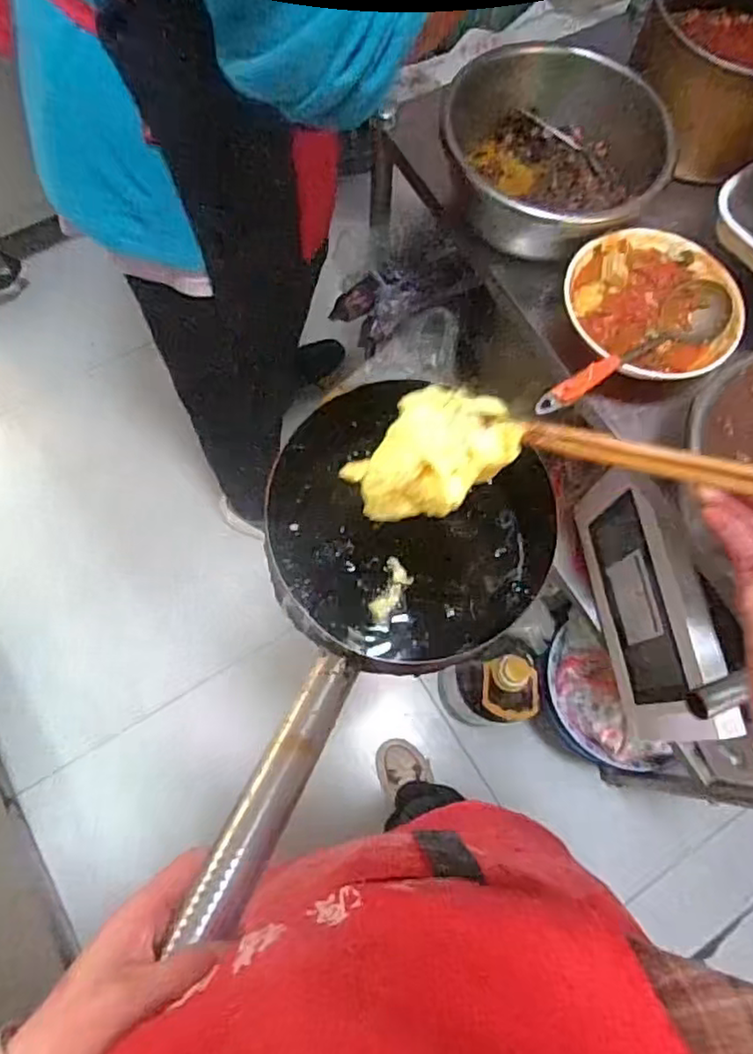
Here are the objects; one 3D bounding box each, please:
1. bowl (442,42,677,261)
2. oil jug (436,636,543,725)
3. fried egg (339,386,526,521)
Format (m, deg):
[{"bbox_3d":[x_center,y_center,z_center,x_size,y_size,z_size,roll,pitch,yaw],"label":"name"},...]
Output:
[{"bbox_3d":[0.199,-0.428,0.748,0.245,0.101,0.245,1,71,-2],"label":"bowl"},{"bbox_3d":[0.217,0.301,1.202,0.131,0.312,0.128,-25,74,-10],"label":"oil jug"},{"bbox_3d":[0.034,-0.042,0.368,0.093,0.042,0.061,-33,76,-12],"label":"fried egg"}]

